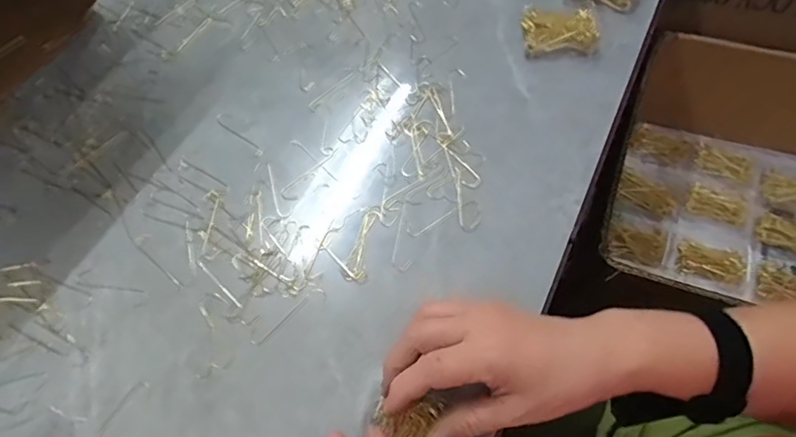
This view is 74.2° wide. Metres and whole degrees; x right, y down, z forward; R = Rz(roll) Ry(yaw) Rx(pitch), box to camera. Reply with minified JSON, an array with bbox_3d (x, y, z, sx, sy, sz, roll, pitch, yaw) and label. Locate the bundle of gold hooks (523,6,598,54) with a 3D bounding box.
[{"bbox_3d":[0.159,-0.183,0.514,0.069,0.023,0.040,-1,59,3],"label":"bundle of gold hooks"}]

